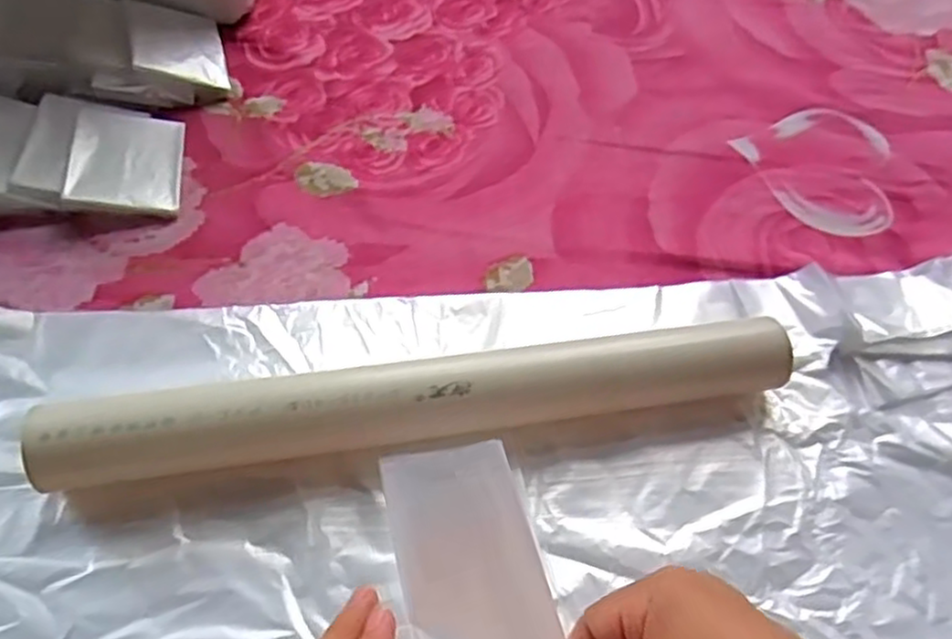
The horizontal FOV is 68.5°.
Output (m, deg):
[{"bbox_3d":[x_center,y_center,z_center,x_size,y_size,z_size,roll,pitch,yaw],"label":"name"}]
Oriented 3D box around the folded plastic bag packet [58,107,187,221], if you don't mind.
[{"bbox_3d":[-0.220,-0.099,0.441,0.062,0.008,0.085,4,54,-24],"label":"folded plastic bag packet"}]

